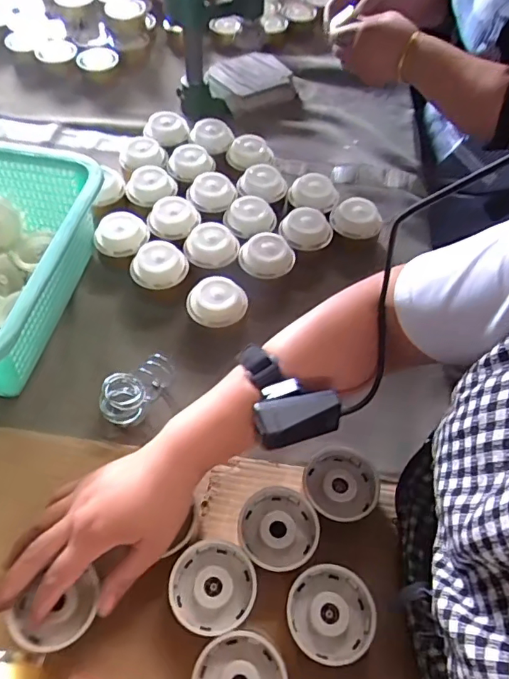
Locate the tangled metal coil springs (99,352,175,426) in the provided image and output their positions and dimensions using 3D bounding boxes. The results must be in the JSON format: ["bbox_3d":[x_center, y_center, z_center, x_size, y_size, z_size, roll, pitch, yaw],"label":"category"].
[{"bbox_3d":[-0.121,0.048,0.512,0.040,0.047,0.084,33,61,19],"label":"tangled metal coil springs"}]

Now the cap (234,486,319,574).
[{"bbox_3d":[0.019,0.166,0.436,0.066,0.032,0.069,1,56,-1],"label":"cap"}]

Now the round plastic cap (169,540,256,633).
[{"bbox_3d":[-0.034,0.204,0.412,0.067,0.033,0.066,1,56,-1],"label":"round plastic cap"}]

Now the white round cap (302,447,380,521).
[{"bbox_3d":[0.078,0.135,0.460,0.066,0.031,0.069,1,56,-1],"label":"white round cap"}]

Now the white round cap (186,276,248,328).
[{"bbox_3d":[-0.040,-0.042,0.548,0.061,0.023,0.056,-22,59,-16],"label":"white round cap"}]

